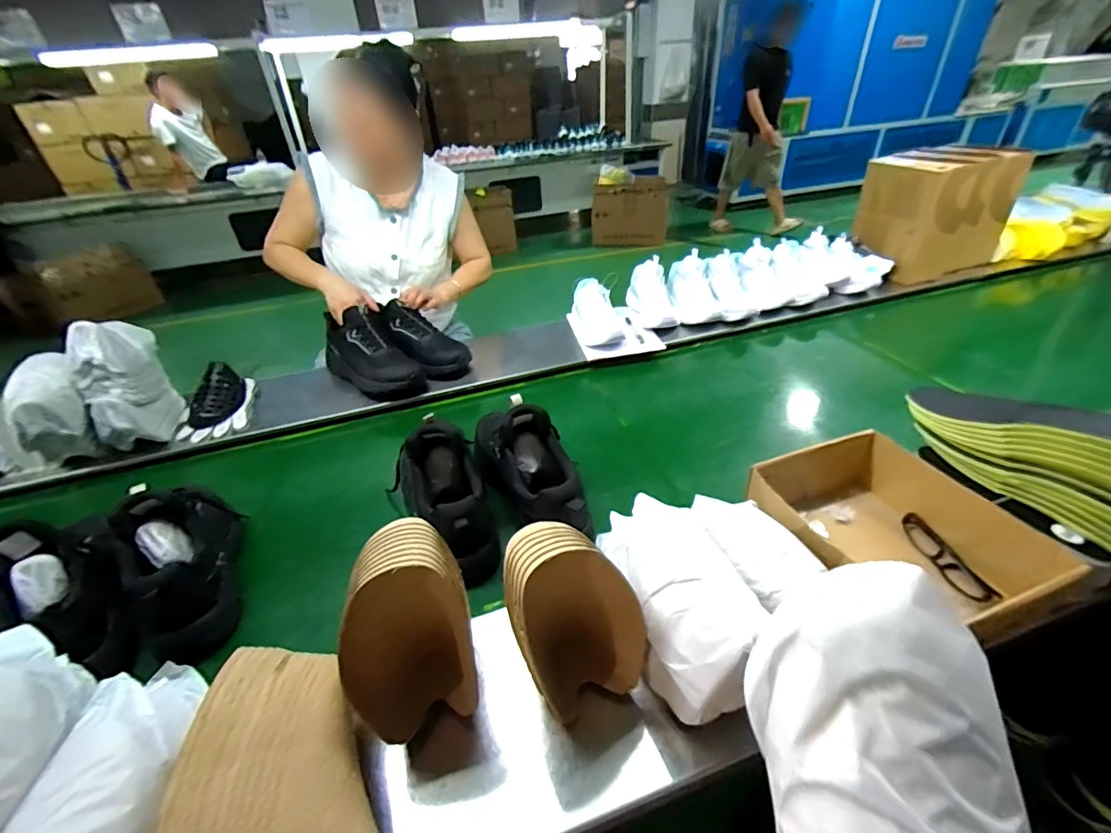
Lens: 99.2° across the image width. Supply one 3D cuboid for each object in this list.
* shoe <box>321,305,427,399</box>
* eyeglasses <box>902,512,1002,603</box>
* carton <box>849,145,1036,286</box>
[{"bbox_3d":[-0.418,-0.139,1.063,0.267,0.170,0.103,22,44,32],"label":"shoe"},{"bbox_3d":[0.496,0.180,0.605,0.032,0.027,0.133,-10,36,-7],"label":"eyeglasses"},{"bbox_3d":[1.040,-0.561,1.310,0.332,0.292,0.217,-16,37,-15],"label":"carton"}]

